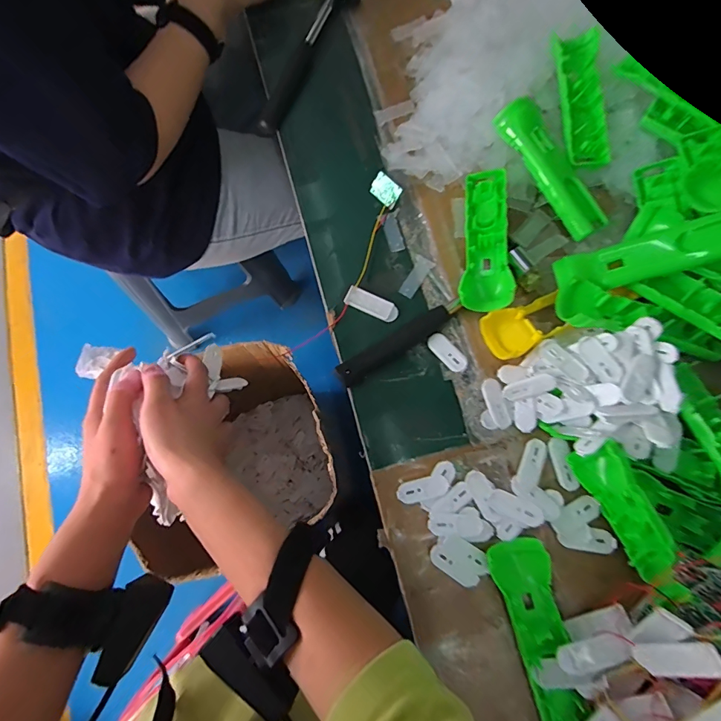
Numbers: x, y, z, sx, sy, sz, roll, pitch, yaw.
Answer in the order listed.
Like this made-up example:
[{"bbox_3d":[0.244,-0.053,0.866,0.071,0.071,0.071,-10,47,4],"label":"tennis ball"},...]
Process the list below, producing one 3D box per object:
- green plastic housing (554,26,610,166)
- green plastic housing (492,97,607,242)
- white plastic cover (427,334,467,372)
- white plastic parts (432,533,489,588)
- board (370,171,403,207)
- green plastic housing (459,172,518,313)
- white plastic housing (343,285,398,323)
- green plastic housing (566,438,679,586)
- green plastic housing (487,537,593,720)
[{"bbox_3d":[0.243,-0.287,0.468,0.048,0.022,0.151,-3,77,1],"label":"green plastic housing"},{"bbox_3d":[0.204,-0.204,0.452,0.042,0.039,0.160,-32,78,-6],"label":"green plastic housing"},{"bbox_3d":[0.090,-0.007,0.440,0.020,0.006,0.048,-41,68,4],"label":"white plastic cover"},{"bbox_3d":[0.091,0.183,0.391,0.050,0.006,0.034,33,80,9],"label":"white plastic parts"},{"bbox_3d":[0.028,-0.194,0.484,0.035,0.004,0.026,45,115,10],"label":"board"},{"bbox_3d":[0.132,-0.125,0.450,0.053,0.031,0.159,8,77,3],"label":"green plastic housing"},{"bbox_3d":[0.013,-0.061,0.460,0.059,0.006,0.022,25,79,7],"label":"white plastic housing"},{"bbox_3d":[0.218,0.123,0.353,0.030,0.047,0.105,-19,63,-3],"label":"green plastic housing"},{"bbox_3d":[0.156,0.237,0.365,0.048,0.026,0.157,-15,77,-2],"label":"green plastic housing"}]

